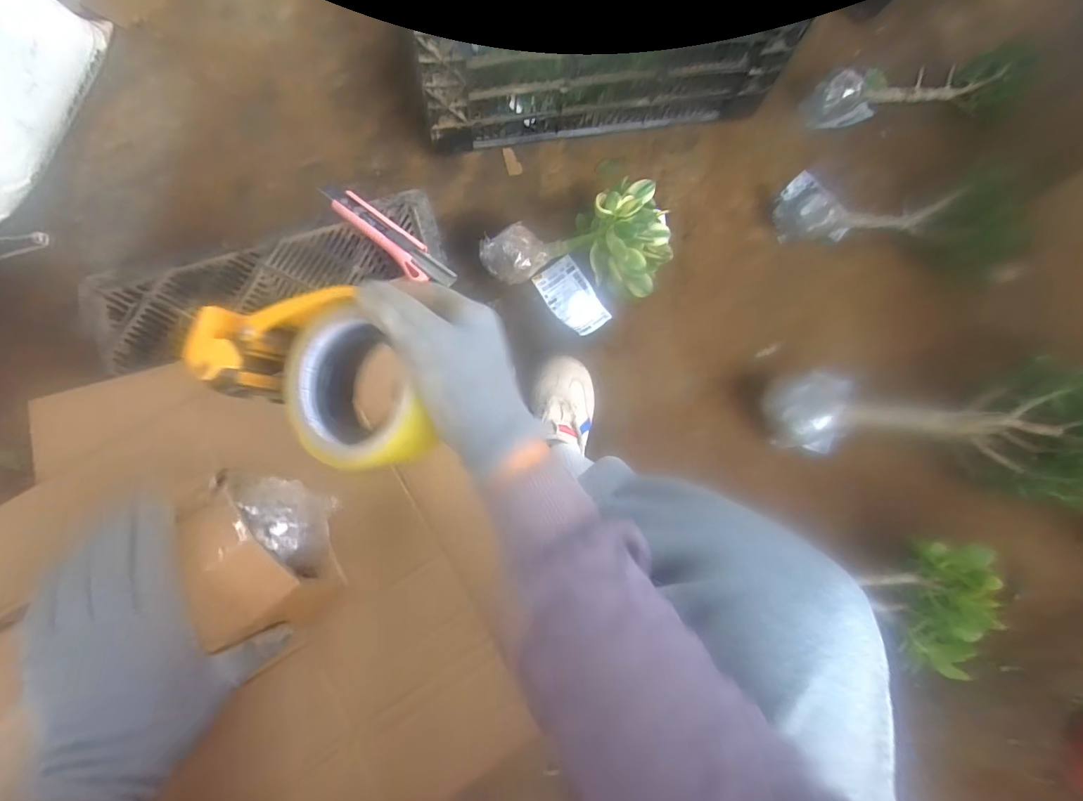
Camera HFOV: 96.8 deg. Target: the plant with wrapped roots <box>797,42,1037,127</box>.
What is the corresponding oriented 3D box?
[{"bbox_3d":[0.645,-0.544,0.836,0.358,0.093,0.099,-5,77,-5],"label":"plant with wrapped roots"}]

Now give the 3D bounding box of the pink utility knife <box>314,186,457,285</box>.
[{"bbox_3d":[-0.164,-0.177,0.525,0.158,0.020,0.037,42,77,6],"label":"pink utility knife"}]

